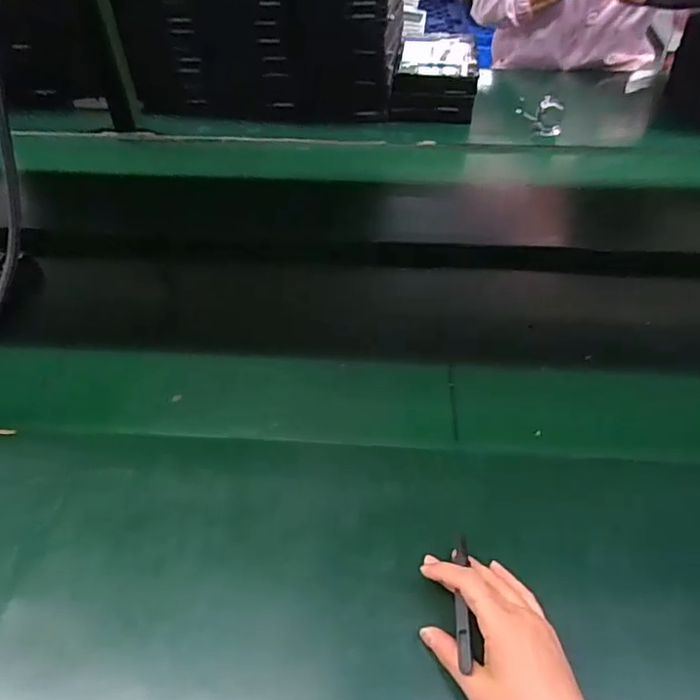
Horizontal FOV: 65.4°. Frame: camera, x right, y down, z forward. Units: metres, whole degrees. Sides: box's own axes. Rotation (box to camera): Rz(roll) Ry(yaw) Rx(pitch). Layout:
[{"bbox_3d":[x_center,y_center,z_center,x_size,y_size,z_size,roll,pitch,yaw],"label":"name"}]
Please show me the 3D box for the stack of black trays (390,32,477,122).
[{"bbox_3d":[0.170,-0.530,1.051,0.155,0.075,0.215,8,46,7],"label":"stack of black trays"}]

